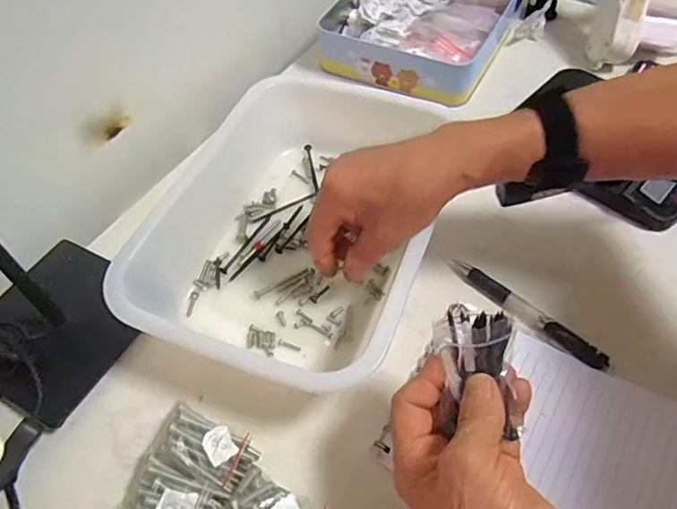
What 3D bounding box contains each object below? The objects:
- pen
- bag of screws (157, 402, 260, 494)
[{"bbox_3d":[0.147,0.043,0.418,0.135,0.009,0.019,38,62,20],"label":"pen"},{"bbox_3d":[-0.089,0.133,0.364,0.064,0.021,0.035,23,58,12],"label":"bag of screws"}]

